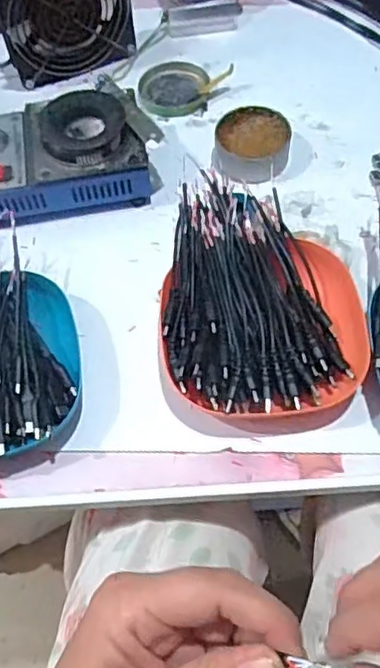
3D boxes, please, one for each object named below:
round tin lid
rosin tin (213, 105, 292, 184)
[{"bbox_3d":[-0.016,-0.238,0.597,0.065,0.007,0.074,7,62,7],"label":"round tin lid"},{"bbox_3d":[0.054,-0.162,0.537,0.063,0.028,0.069,-1,61,2],"label":"rosin tin"}]

